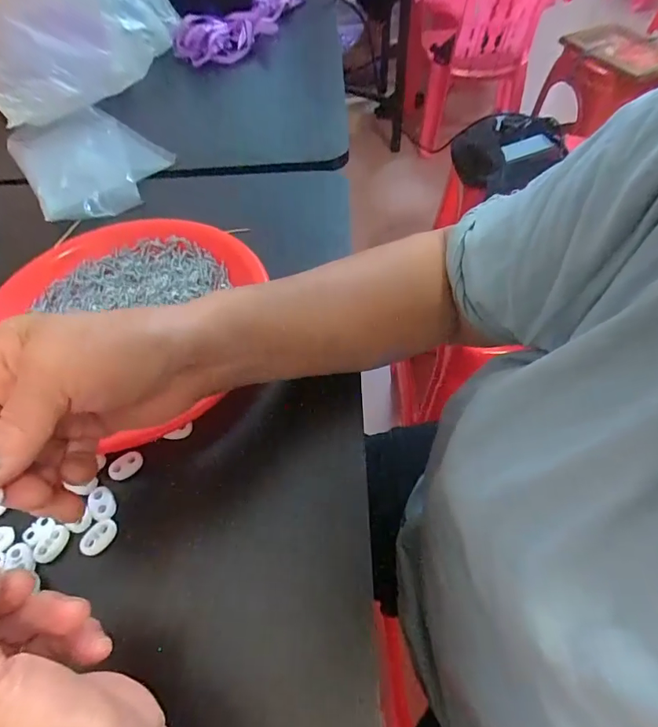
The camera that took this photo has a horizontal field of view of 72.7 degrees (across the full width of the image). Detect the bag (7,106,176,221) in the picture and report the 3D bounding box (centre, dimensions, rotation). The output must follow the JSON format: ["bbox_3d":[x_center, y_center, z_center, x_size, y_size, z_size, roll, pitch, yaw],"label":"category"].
[{"bbox_3d":[-0.268,-0.233,0.508,0.144,0.023,0.202,-31,59,-18],"label":"bag"}]

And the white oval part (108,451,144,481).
[{"bbox_3d":[-0.137,0.069,0.301,0.022,0.007,0.014,-26,58,-15],"label":"white oval part"}]

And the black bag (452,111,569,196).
[{"bbox_3d":[0.396,-0.452,0.965,0.215,0.098,0.173,-16,56,-8],"label":"black bag"}]

